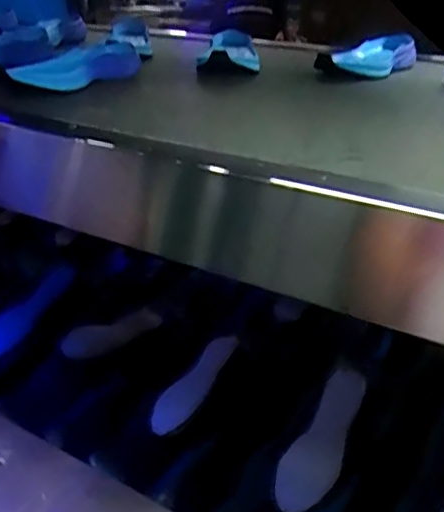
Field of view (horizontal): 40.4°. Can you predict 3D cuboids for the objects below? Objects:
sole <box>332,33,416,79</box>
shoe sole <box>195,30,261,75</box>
[{"bbox_3d":[0.252,-0.323,0.970,0.098,0.044,0.212,13,29,20],"label":"sole"},{"bbox_3d":[0.015,-0.335,0.984,0.094,0.032,0.238,4,27,2],"label":"shoe sole"}]

